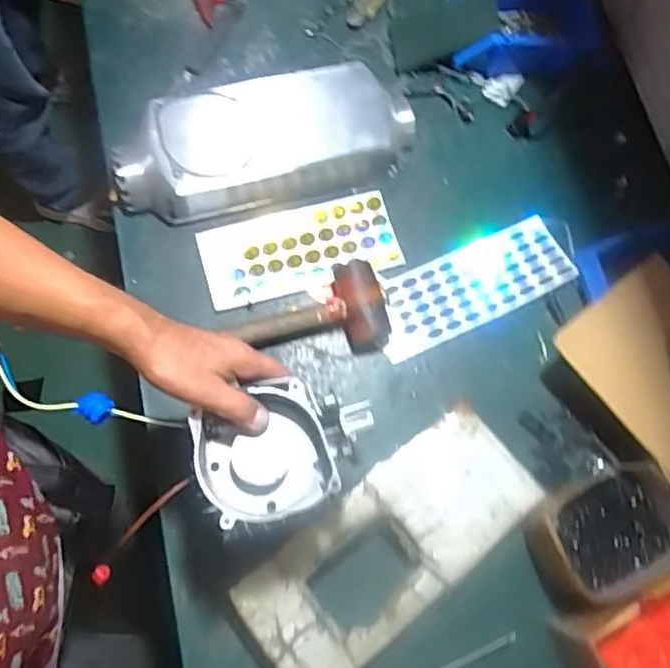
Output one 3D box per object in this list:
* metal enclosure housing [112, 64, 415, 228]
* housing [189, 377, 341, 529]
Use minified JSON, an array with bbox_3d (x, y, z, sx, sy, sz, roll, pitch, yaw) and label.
[{"bbox_3d":[-0.086,-0.236,0.780,0.373,0.110,0.133,-15,73,-5],"label":"metal enclosure housing"},{"bbox_3d":[-0.062,0.106,0.540,0.109,0.051,0.107,-18,73,-6],"label":"housing"}]

